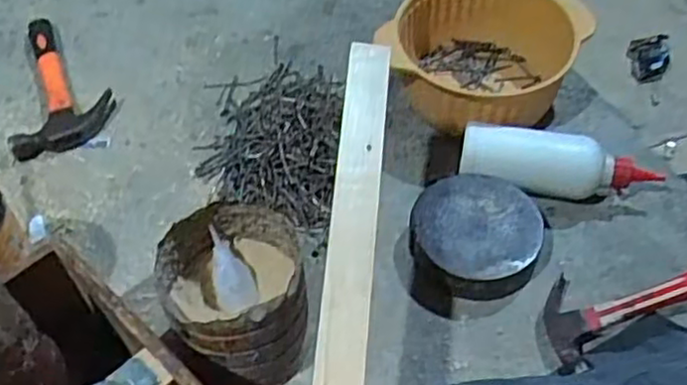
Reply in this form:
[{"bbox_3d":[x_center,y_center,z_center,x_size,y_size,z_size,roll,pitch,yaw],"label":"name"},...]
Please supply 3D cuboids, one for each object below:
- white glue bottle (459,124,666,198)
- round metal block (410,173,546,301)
[{"bbox_3d":[0.237,-0.035,0.795,0.210,0.052,0.063,5,56,8],"label":"white glue bottle"},{"bbox_3d":[0.138,0.041,0.758,0.128,0.034,0.133,-2,55,3],"label":"round metal block"}]

